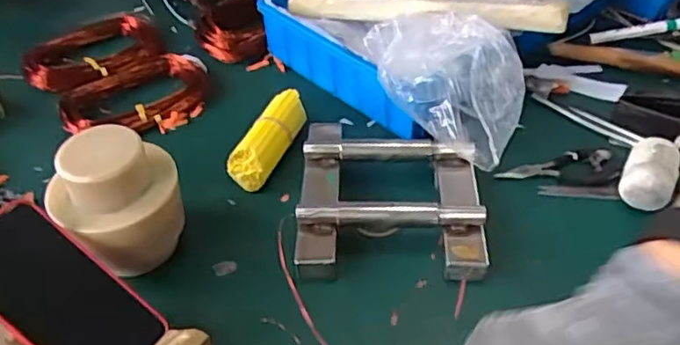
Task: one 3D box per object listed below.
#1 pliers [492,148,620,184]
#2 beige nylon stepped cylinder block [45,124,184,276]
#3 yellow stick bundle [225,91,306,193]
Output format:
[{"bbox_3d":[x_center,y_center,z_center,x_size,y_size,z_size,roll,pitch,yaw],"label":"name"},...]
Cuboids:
[{"bbox_3d":[0.235,-0.006,0.654,0.126,0.008,0.043,-1,45,1],"label":"pliers"},{"bbox_3d":[-0.195,0.032,0.542,0.111,0.125,0.090,-22,48,-18],"label":"beige nylon stepped cylinder block"},{"bbox_3d":[-0.080,-0.039,0.680,0.049,0.039,0.131,14,47,17],"label":"yellow stick bundle"}]

